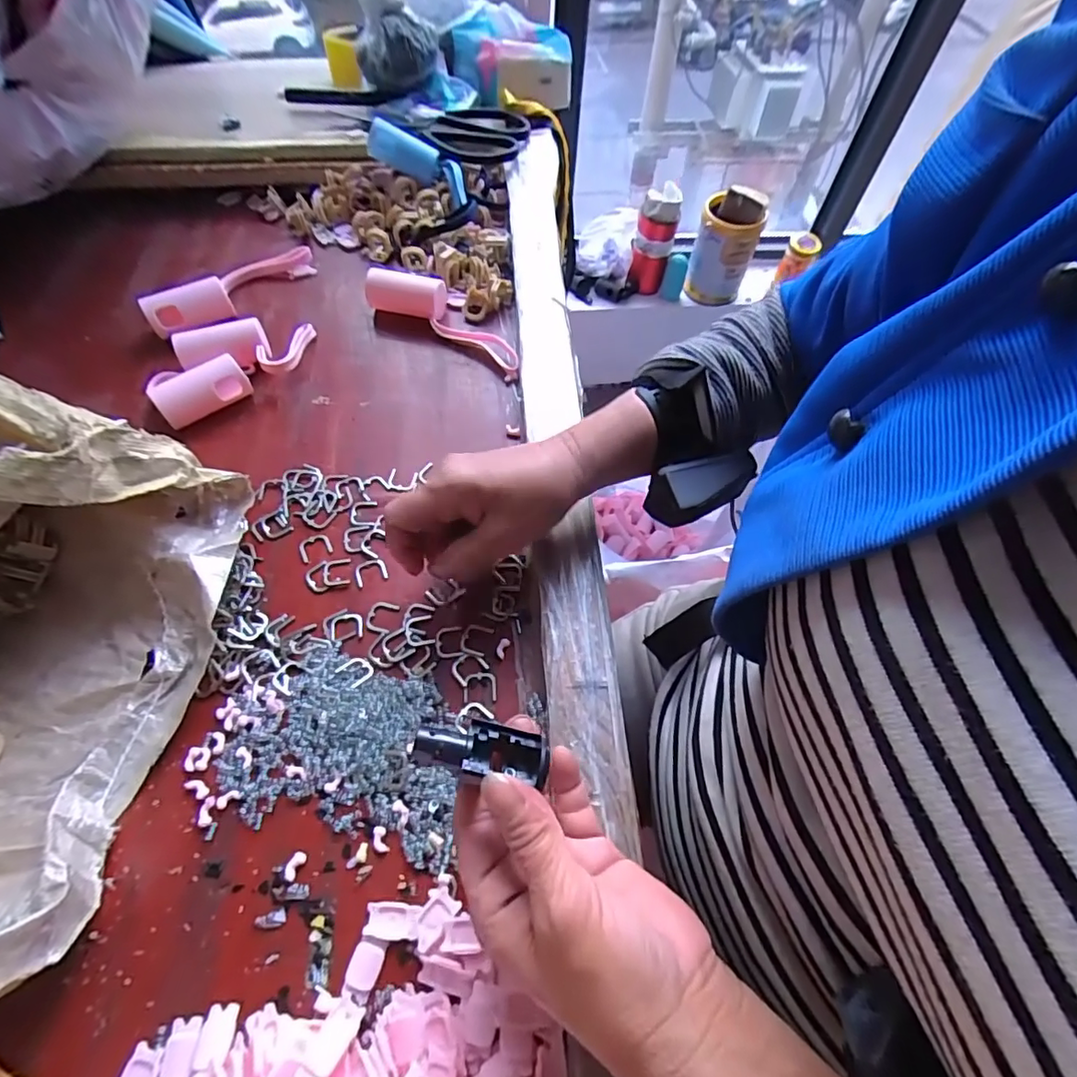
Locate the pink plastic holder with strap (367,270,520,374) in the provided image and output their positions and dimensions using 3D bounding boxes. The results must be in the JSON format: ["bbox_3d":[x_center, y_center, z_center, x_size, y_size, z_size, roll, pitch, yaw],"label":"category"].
[{"bbox_3d":[-0.072,-0.185,0.443,0.148,0.033,0.046,27,61,13],"label":"pink plastic holder with strap"}]

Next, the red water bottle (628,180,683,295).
[{"bbox_3d":[0.243,-0.625,1.135,0.080,0.215,0.064,11,59,4],"label":"red water bottle"}]

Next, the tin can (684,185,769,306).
[{"bbox_3d":[0.391,-0.614,1.142,0.122,0.204,0.104,14,59,5],"label":"tin can"}]

